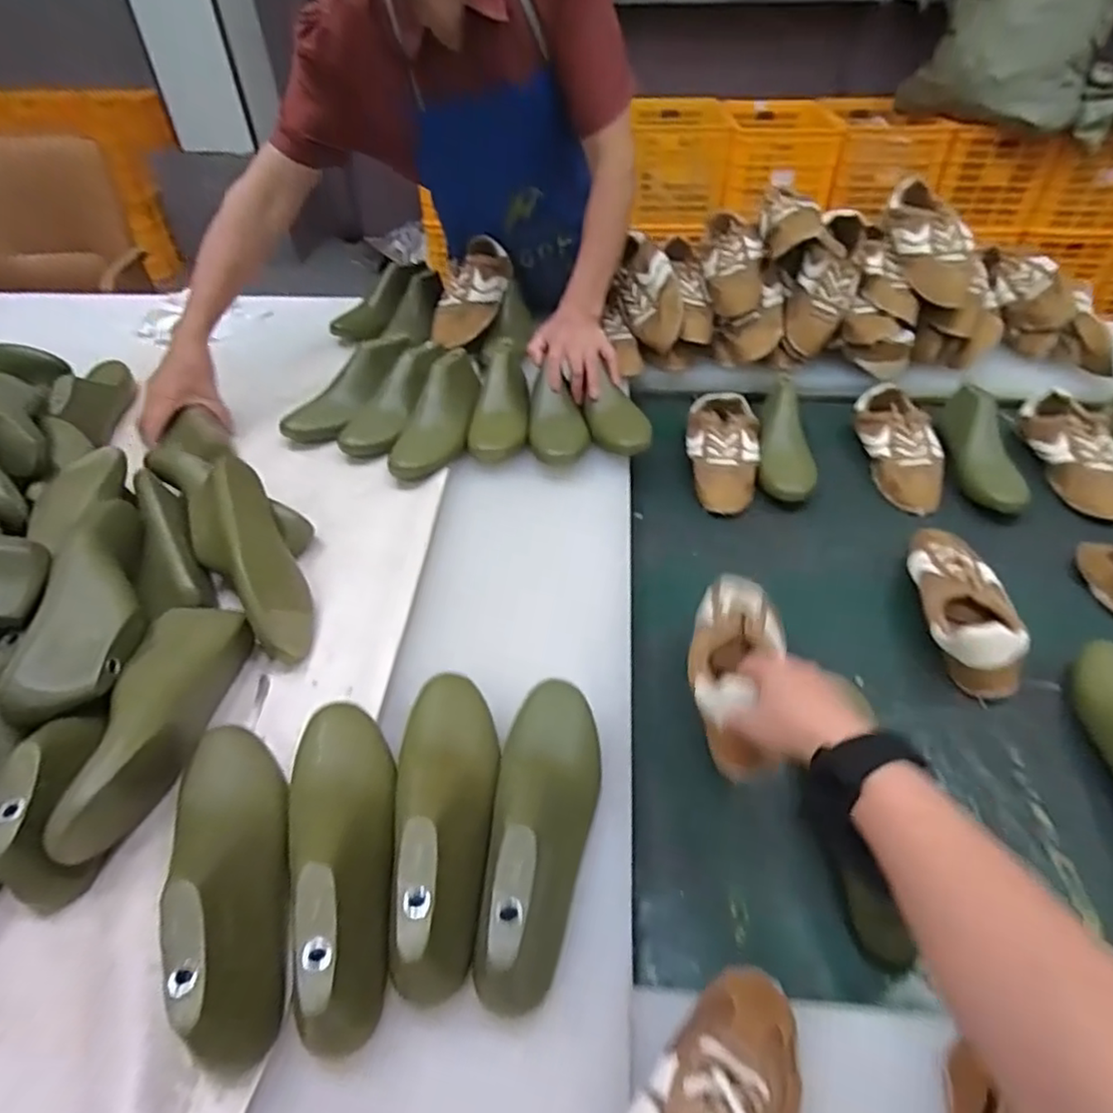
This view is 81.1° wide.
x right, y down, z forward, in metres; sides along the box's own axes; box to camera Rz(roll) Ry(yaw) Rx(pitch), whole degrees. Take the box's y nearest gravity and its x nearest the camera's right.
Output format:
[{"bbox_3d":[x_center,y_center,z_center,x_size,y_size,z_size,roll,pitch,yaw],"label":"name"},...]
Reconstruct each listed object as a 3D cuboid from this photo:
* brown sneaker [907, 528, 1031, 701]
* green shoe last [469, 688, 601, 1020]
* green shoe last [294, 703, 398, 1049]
[{"bbox_3d":[0.432,0.037,0.698,0.083,0.066,0.218,8,45,10],"label":"brown sneaker"},{"bbox_3d":[-0.007,0.194,0.479,0.080,0.105,0.235,3,44,6],"label":"green shoe last"},{"bbox_3d":[-0.150,0.201,0.468,0.072,0.100,0.240,-14,45,-12],"label":"green shoe last"}]

